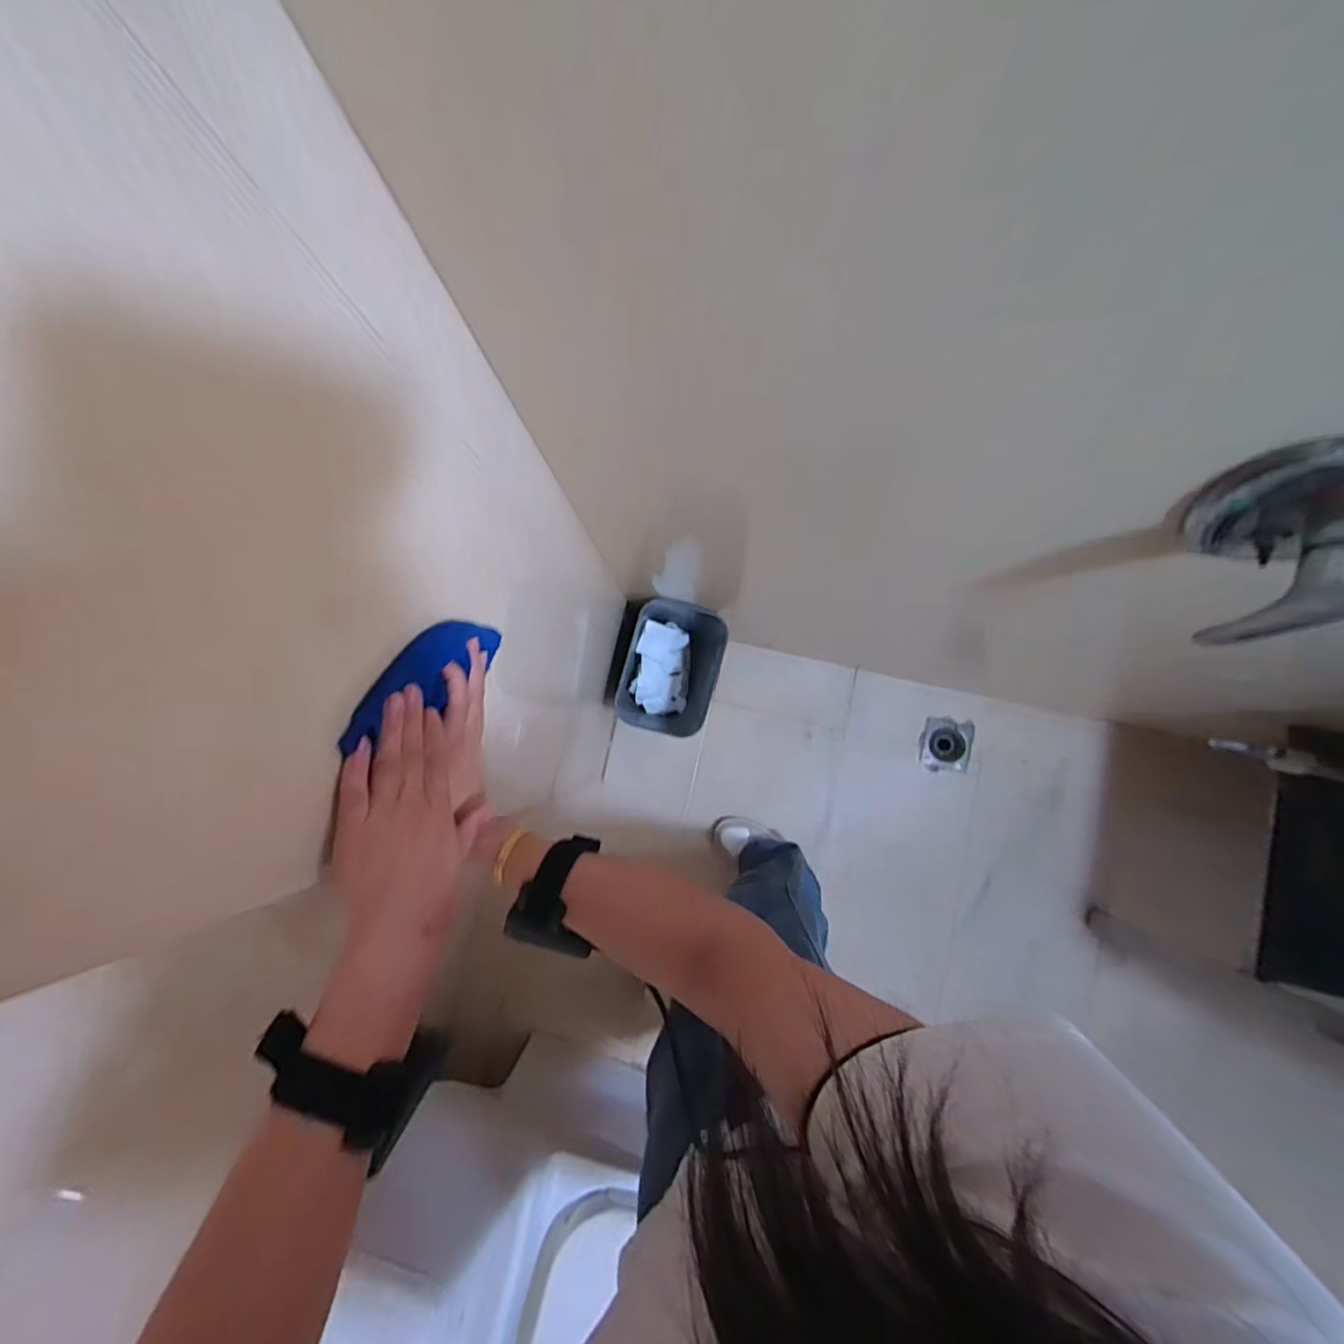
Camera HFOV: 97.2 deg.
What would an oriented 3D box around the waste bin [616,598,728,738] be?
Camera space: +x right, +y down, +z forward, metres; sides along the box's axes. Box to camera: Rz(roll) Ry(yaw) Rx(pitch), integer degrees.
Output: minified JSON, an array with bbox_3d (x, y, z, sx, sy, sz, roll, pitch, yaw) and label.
[{"bbox_3d":[-0.006,-0.006,1.203,0.199,0.215,0.250,17,84,4],"label":"waste bin"}]

